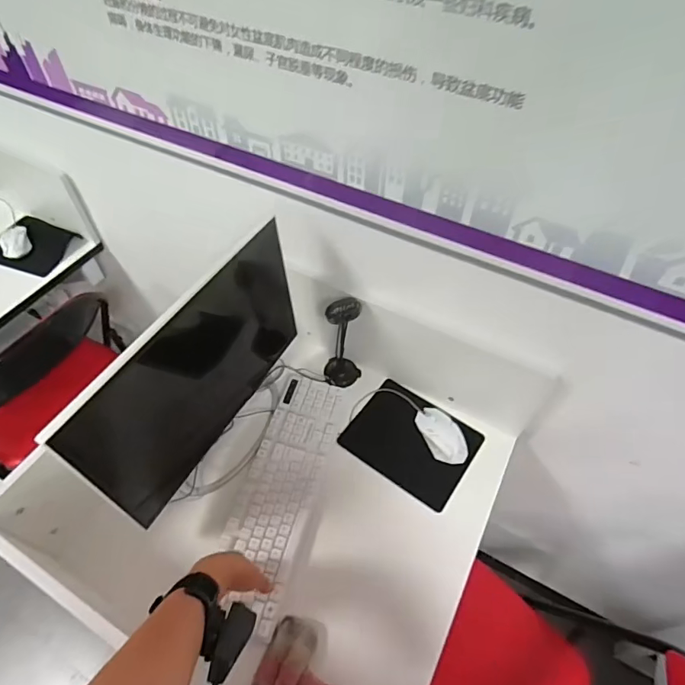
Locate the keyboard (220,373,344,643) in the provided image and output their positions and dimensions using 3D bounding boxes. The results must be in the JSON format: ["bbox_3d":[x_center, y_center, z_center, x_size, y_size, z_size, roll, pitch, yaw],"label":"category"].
[{"bbox_3d":[-0.099,0.246,0.799,0.137,0.028,0.421,8,53,5],"label":"keyboard"}]

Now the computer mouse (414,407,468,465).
[{"bbox_3d":[0.185,0.172,0.867,0.064,0.041,0.119,-21,56,-16],"label":"computer mouse"}]

